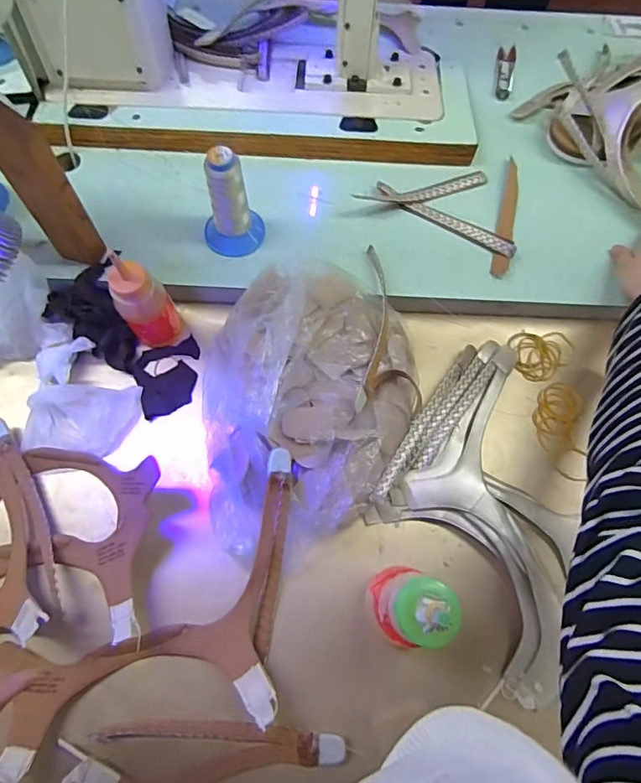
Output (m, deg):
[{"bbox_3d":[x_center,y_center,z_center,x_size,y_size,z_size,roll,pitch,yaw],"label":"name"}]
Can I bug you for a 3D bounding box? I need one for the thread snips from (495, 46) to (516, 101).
[{"bbox_3d":[0.263,-0.456,0.686,0.027,0.007,0.111,13,72,2],"label":"thread snips"}]

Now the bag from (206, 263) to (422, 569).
[{"bbox_3d":[-0.007,0.004,0.472,0.217,0.061,0.303,-3,72,-4],"label":"bag"}]

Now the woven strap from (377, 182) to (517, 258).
[{"bbox_3d":[0.151,-0.212,0.574,0.180,0.018,0.025,33,73,8],"label":"woven strap"}]

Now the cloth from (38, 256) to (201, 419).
[{"bbox_3d":[-0.206,-0.059,0.524,0.184,0.032,0.091,42,75,10],"label":"cloth"}]

